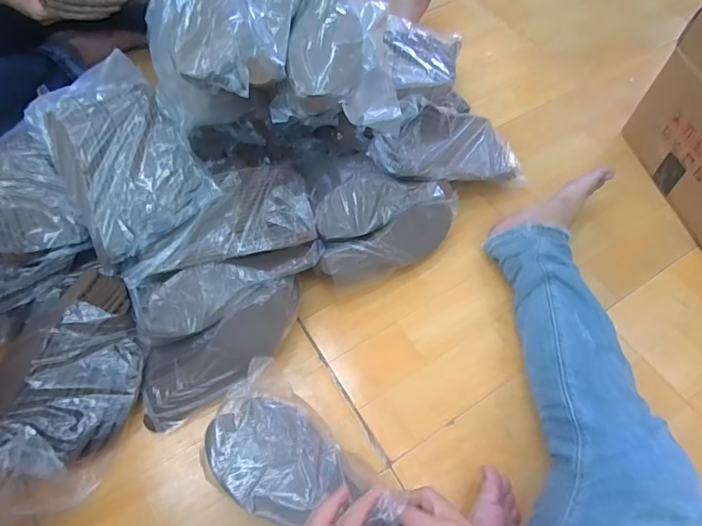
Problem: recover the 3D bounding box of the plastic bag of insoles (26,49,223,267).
[{"bbox_3d":[-0.322,-0.157,0.633,0.163,0.085,0.302,-31,64,-18],"label":"plastic bag of insoles"}]

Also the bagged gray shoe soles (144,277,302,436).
[{"bbox_3d":[-0.172,0.121,0.625,0.248,0.051,0.110,-28,83,5],"label":"bagged gray shoe soles"}]

